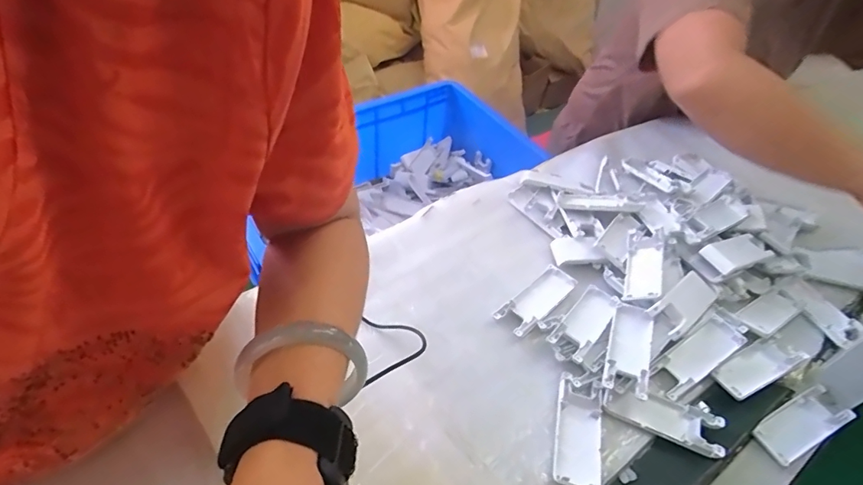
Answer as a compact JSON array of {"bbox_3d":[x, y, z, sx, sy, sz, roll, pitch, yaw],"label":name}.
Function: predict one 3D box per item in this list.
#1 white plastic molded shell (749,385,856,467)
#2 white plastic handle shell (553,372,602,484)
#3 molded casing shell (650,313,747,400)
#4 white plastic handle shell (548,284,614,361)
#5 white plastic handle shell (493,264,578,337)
[{"bbox_3d":[0.359,0.176,0.453,0.112,0.015,0.040,-17,51,-21],"label":"white plastic molded shell"},{"bbox_3d":[0.134,0.169,0.422,0.041,0.018,0.105,15,47,8],"label":"white plastic handle shell"},{"bbox_3d":[0.276,0.114,0.480,0.101,0.021,0.038,-24,54,-26],"label":"molded casing shell"},{"bbox_3d":[0.163,0.083,0.495,0.039,0.016,0.100,33,52,23],"label":"white plastic handle shell"},{"bbox_3d":[0.117,0.062,0.519,0.103,0.008,0.040,-34,58,-31],"label":"white plastic handle shell"}]

